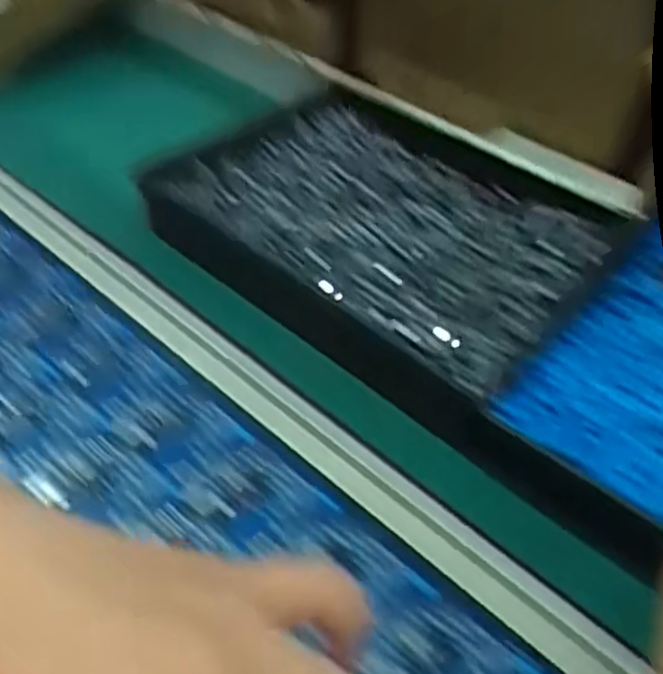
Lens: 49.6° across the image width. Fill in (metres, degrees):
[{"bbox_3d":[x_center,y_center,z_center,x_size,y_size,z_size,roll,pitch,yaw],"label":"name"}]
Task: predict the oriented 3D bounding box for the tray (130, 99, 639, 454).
[{"bbox_3d":[0.027,-0.062,0.376,0.208,0.032,0.176,31,51,24],"label":"tray"}]

